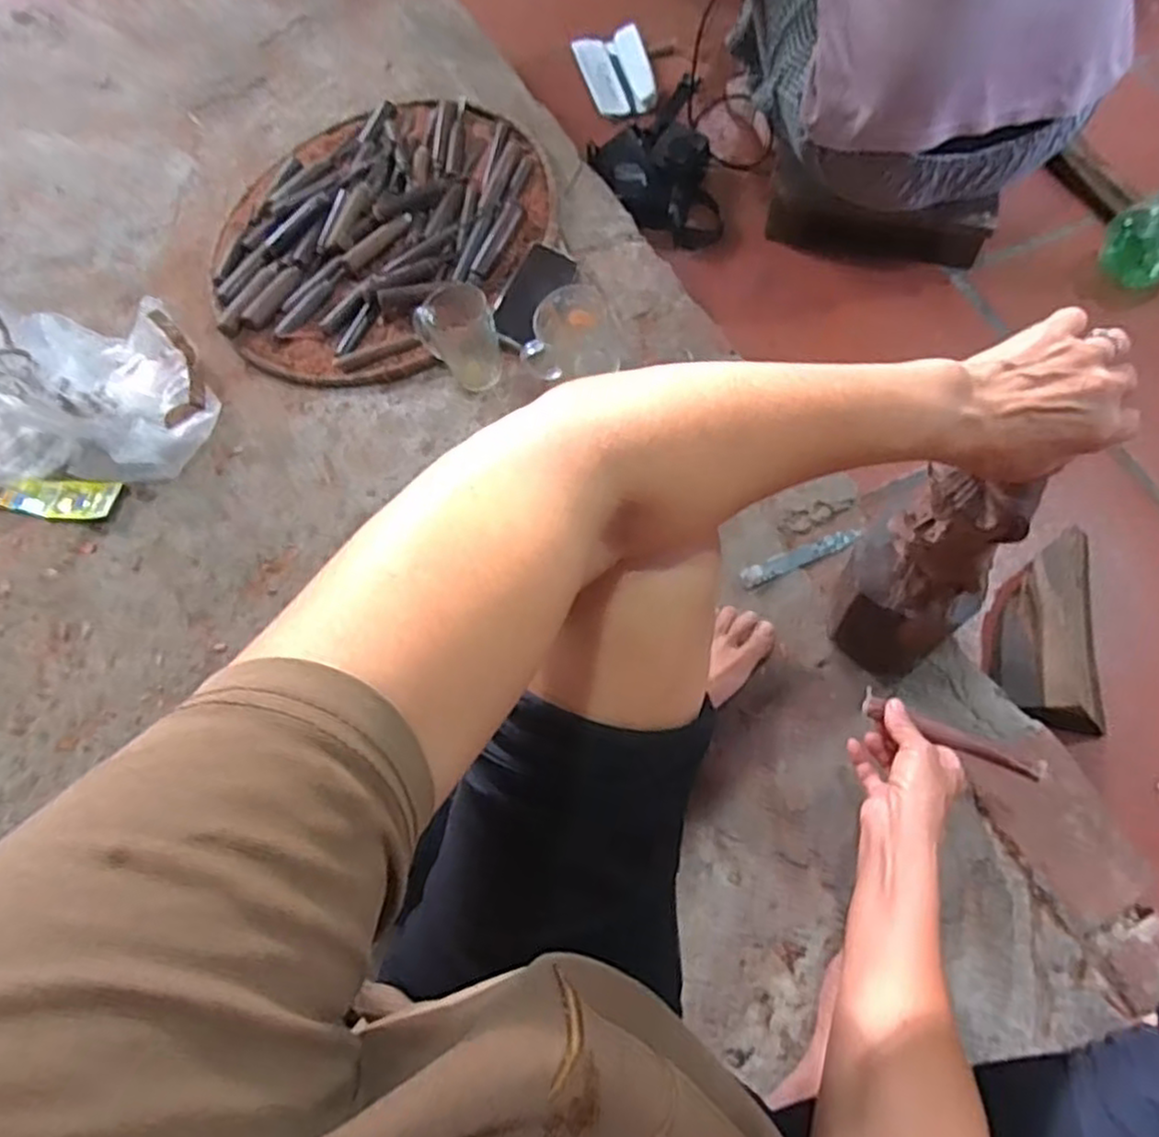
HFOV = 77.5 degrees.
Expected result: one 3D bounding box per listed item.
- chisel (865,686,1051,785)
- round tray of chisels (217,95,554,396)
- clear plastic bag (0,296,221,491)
[{"bbox_3d":[0.295,0.132,0.576,0.135,0.012,0.018,24,68,26],"label":"chisel"},{"bbox_3d":[-0.306,-0.487,1.030,0.469,0.077,0.472,-1,65,3],"label":"round tray of chisels"},{"bbox_3d":[-0.652,-0.242,0.923,0.326,0.150,0.292,15,67,10],"label":"clear plastic bag"}]

